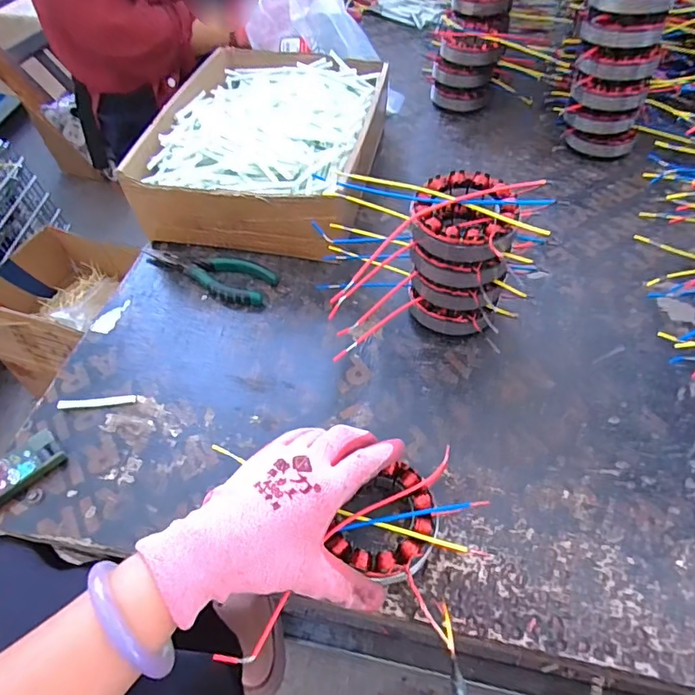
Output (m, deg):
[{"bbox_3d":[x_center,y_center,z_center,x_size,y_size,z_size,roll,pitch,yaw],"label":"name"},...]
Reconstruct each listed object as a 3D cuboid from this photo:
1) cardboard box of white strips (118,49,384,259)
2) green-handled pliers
[{"bbox_3d":[-0.088,-0.259,0.623,0.232,0.097,0.335,8,53,9],"label":"cardboard box of white strips"},{"bbox_3d":[-0.145,-0.086,0.540,0.145,0.017,0.061,25,57,21],"label":"green-handled pliers"}]

